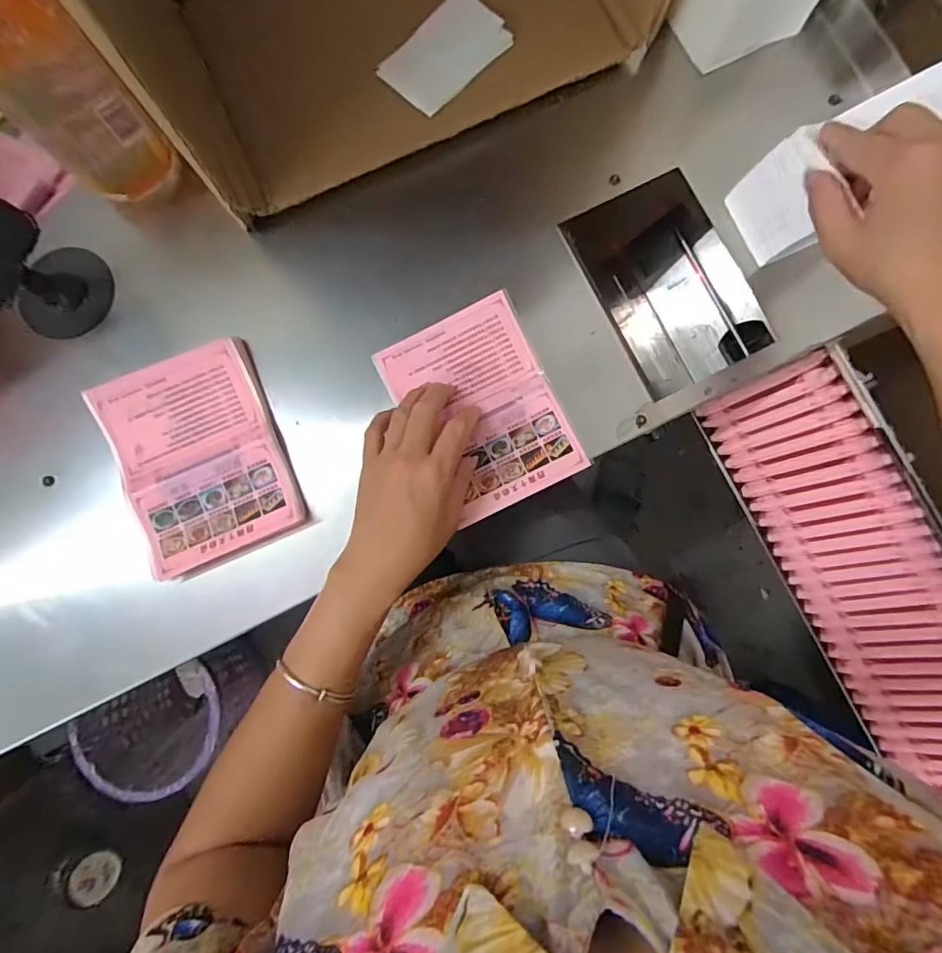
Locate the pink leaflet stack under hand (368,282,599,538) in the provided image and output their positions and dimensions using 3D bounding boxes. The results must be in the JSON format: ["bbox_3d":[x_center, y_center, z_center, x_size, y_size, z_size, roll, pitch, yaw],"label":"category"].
[{"bbox_3d":[0.010,-0.056,0.397,0.119,0.011,0.162,-26,84,-1],"label":"pink leaflet stack under hand"}]

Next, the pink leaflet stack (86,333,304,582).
[{"bbox_3d":[-0.219,-0.014,0.387,0.123,0.026,0.161,-22,84,-1],"label":"pink leaflet stack"}]

